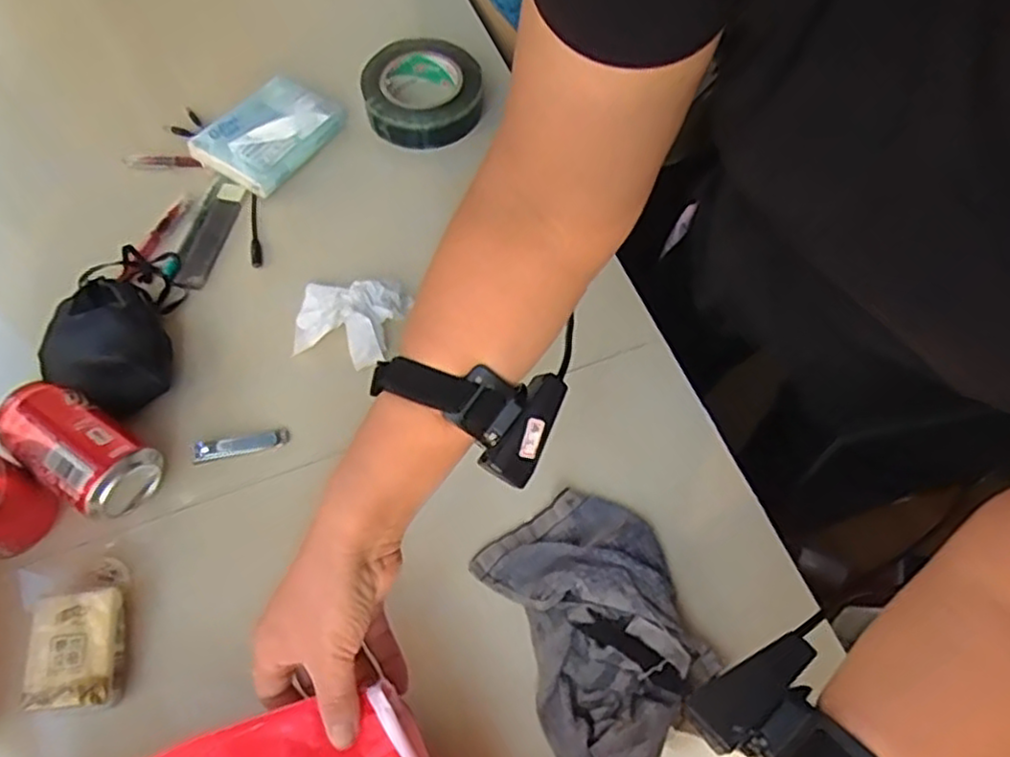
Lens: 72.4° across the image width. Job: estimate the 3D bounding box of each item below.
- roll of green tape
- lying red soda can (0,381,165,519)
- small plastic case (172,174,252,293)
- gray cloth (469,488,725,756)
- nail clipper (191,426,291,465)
[{"bbox_3d":[-0.087,-0.302,0.727,0.117,0.055,0.112,0,63,-1],"label":"roll of green tape"},{"bbox_3d":[-0.325,0.056,0.530,0.118,0.068,0.063,30,66,14],"label":"lying red soda can"},{"bbox_3d":[-0.281,-0.143,0.655,0.039,0.011,0.124,13,63,6],"label":"small plastic case"},{"bbox_3d":[0.067,0.171,0.485,0.125,0.028,0.180,-22,65,-12],"label":"gray cloth"},{"bbox_3d":[-0.214,0.052,0.556,0.074,0.008,0.015,-13,64,-7],"label":"nail clipper"}]

